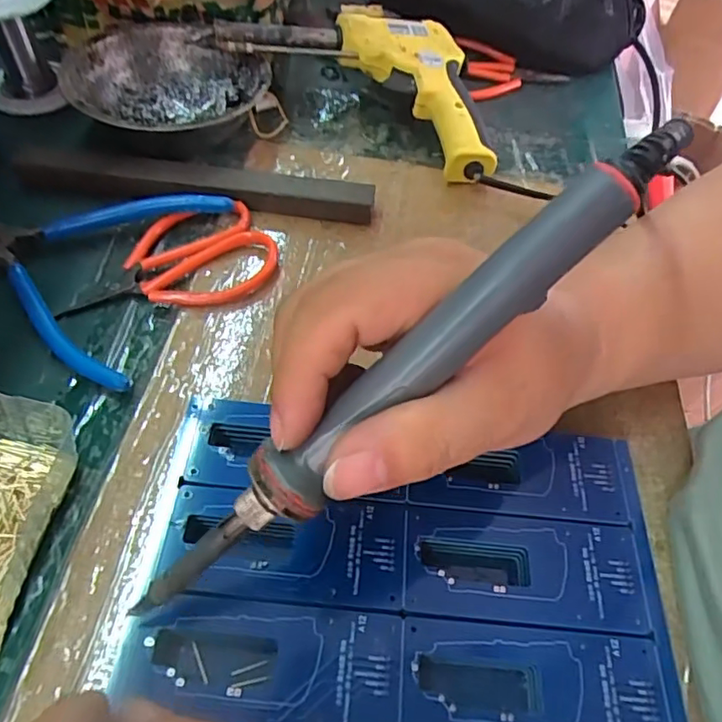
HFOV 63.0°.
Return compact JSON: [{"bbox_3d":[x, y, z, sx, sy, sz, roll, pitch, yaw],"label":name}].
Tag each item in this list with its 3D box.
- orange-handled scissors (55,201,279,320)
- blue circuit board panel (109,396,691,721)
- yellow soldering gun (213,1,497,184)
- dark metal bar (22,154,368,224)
[{"bbox_3d":[-0.103,-0.057,0.324,0.111,0.011,0.068,-7,56,-11],"label":"orange-handled scissors"},{"bbox_3d":[0.017,0.091,0.212,0.187,0.004,0.155,7,54,-1],"label":"blue circuit board panel"},{"bbox_3d":[0.019,-0.203,0.419,0.198,0.047,0.128,26,56,13],"label":"yellow soldering gun"},{"bbox_3d":[-0.101,-0.107,0.354,0.215,0.019,0.024,7,54,0],"label":"dark metal bar"}]

